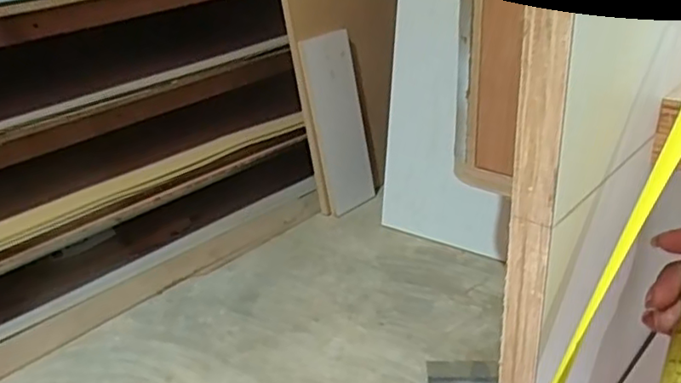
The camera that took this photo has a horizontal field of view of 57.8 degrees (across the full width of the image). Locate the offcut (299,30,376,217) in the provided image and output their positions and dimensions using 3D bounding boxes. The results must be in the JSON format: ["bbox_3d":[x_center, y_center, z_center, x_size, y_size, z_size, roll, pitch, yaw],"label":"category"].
[{"bbox_3d":[-0.004,-0.178,1.628,0.152,0.456,0.023,-22,22,-26],"label":"offcut"}]

